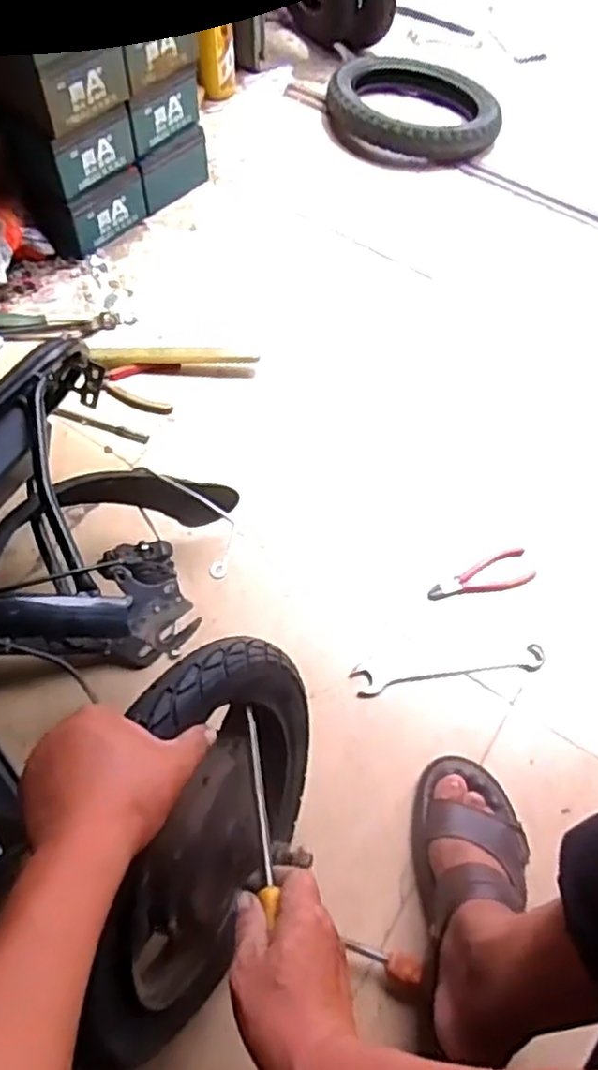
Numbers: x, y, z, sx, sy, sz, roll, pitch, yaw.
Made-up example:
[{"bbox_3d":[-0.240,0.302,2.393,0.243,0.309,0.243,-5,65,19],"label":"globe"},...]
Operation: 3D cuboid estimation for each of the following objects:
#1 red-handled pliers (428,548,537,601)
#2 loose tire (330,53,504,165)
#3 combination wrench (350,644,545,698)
[{"bbox_3d":[0.237,0.056,0.919,0.139,0.016,0.049,-17,64,-10],"label":"red-handled pliers"},{"bbox_3d":[0.227,-0.849,1.390,0.322,0.073,0.289,35,66,16],"label":"loose tire"},{"bbox_3d":[0.185,0.161,0.863,0.235,0.012,0.041,-8,62,-6],"label":"combination wrench"}]

